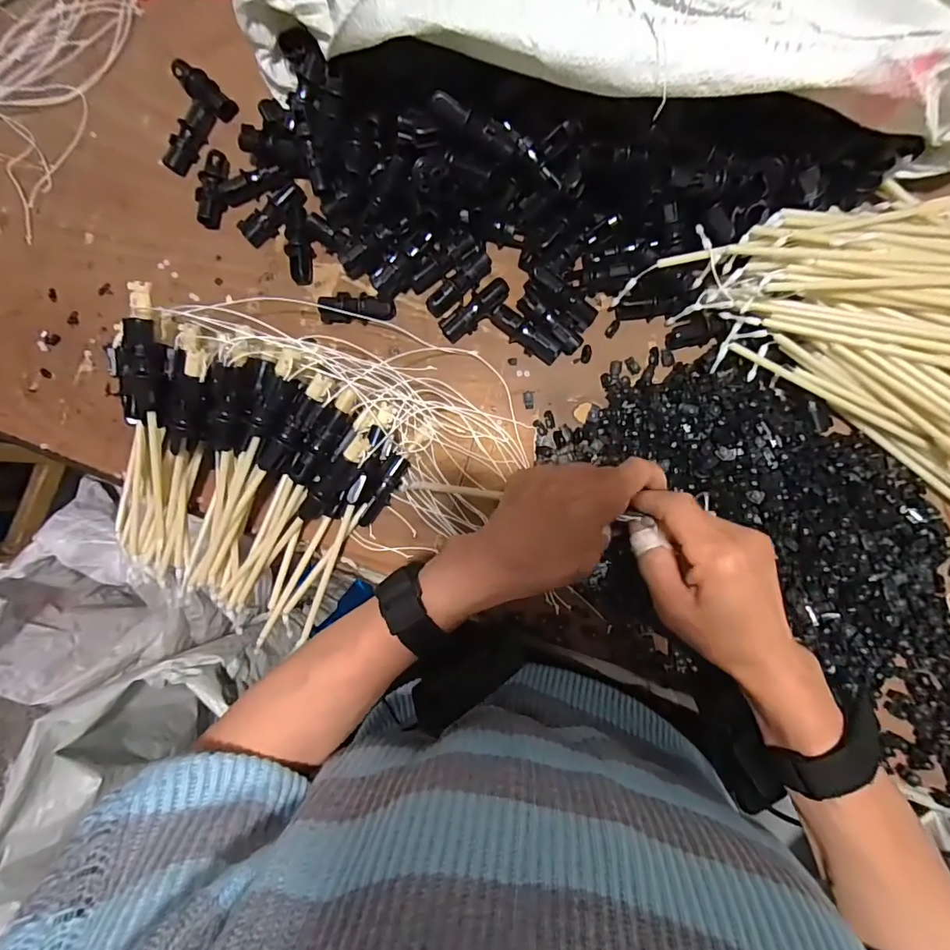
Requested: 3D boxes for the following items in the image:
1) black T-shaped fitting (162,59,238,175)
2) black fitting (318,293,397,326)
[{"bbox_3d":[-0.276,-0.338,0.463,0.059,0.023,0.088,37,91,7],"label":"black T-shaped fitting"},{"bbox_3d":[-0.105,-0.149,0.434,0.064,0.024,0.023,-2,86,6],"label":"black fitting"}]

